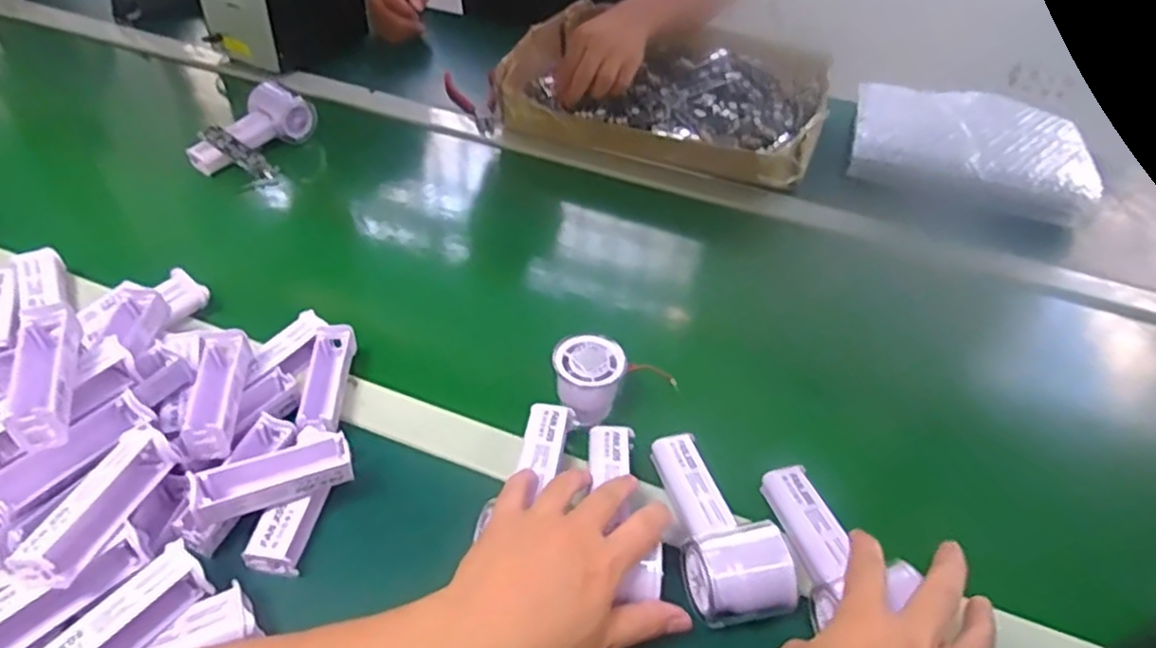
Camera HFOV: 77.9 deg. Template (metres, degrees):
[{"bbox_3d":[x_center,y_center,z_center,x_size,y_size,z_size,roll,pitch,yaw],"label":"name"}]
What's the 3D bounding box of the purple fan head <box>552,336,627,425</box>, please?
[{"bbox_3d":[0.008,0.045,0.578,0.055,0.052,0.055,2,43,-3],"label":"purple fan head"}]

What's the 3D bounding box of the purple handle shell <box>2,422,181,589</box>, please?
[{"bbox_3d":[-0.286,0.105,0.428,0.027,0.024,0.102,12,44,7],"label":"purple handle shell"}]

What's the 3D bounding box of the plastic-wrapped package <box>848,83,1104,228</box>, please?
[{"bbox_3d":[0.480,-0.223,0.888,0.268,0.058,0.208,16,44,12],"label":"plastic-wrapped package"}]

